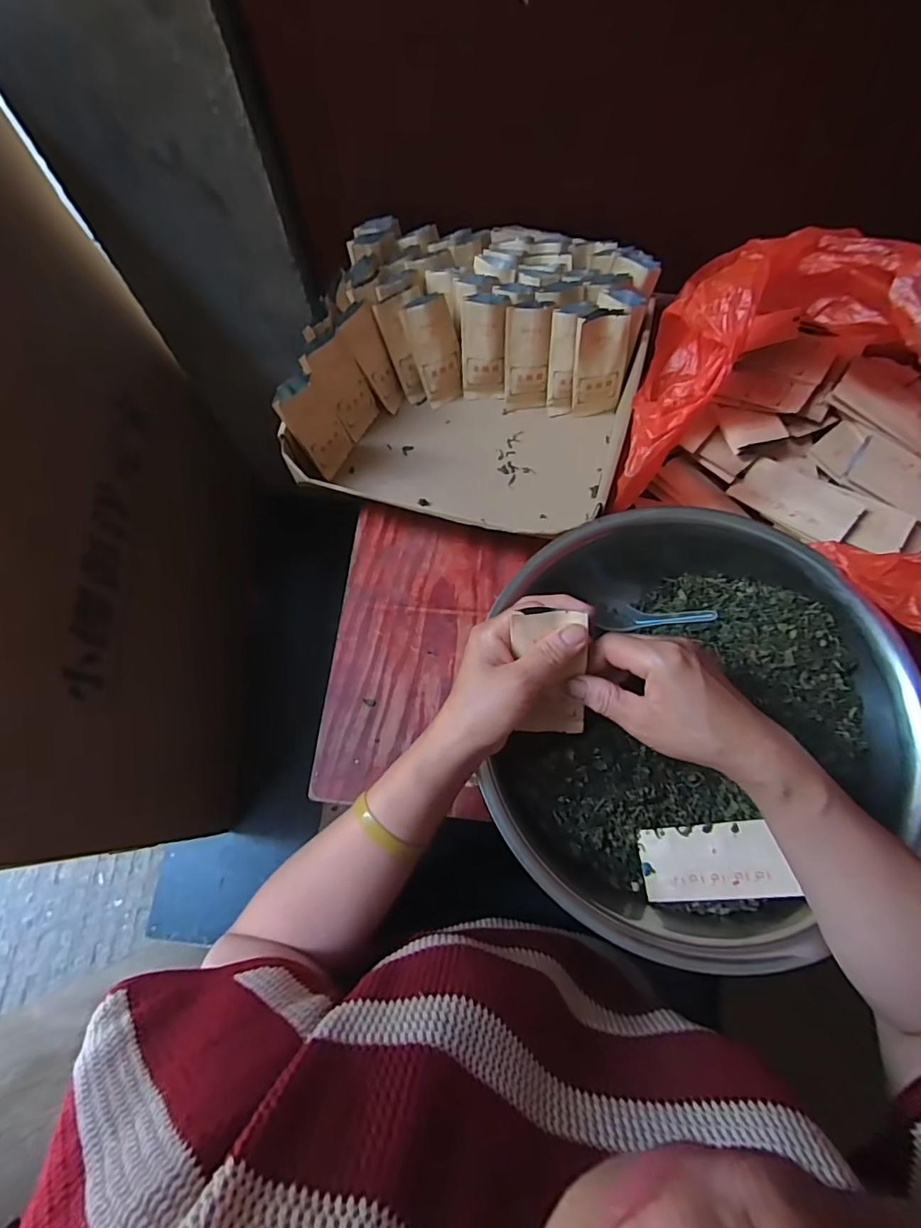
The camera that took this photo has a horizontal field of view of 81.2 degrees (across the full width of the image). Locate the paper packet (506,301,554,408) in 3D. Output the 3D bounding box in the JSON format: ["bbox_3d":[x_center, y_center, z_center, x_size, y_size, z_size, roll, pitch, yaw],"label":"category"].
[{"bbox_3d":[0.072,-0.272,0.574,0.046,0.106,0.017,-3,48,0],"label":"paper packet"}]

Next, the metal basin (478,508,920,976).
[{"bbox_3d":[0.176,0.086,0.460,0.330,0.124,0.325,0,71,1],"label":"metal basin"}]

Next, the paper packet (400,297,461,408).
[{"bbox_3d":[-0.026,-0.285,0.588,0.048,0.110,0.015,-26,46,-7],"label":"paper packet"}]

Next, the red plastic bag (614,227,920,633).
[{"bbox_3d":[0.331,-0.169,0.459,0.339,0.202,0.310,34,75,11],"label":"red plastic bag"}]

